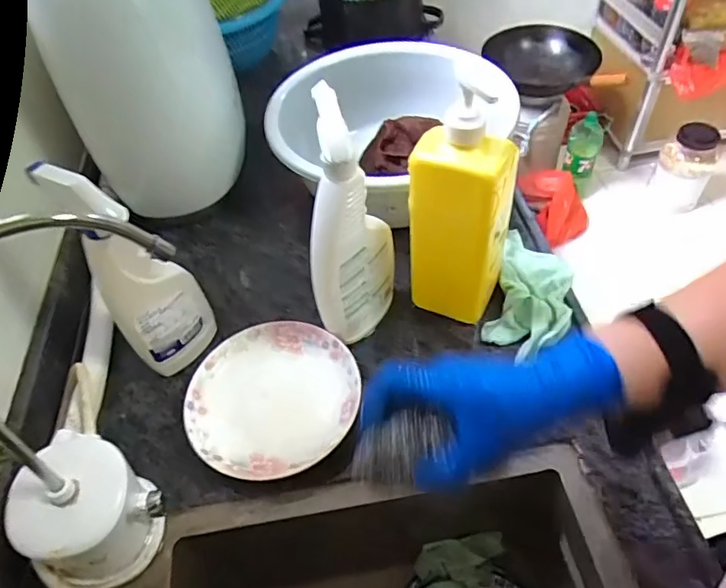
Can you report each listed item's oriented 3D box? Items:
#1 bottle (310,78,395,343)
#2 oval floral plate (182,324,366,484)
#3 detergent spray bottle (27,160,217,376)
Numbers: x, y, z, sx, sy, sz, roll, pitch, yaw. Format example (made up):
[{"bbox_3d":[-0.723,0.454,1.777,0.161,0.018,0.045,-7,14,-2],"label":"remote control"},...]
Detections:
[{"bbox_3d":[-0.013,-0.052,0.521,0.058,0.264,0.090,12,53,15],"label":"bottle"},{"bbox_3d":[-0.090,0.107,0.552,0.171,0.032,0.161,-11,51,-4],"label":"oval floral plate"},{"bbox_3d":[-0.218,-0.019,0.527,0.085,0.248,0.070,-28,54,-16],"label":"detergent spray bottle"}]

